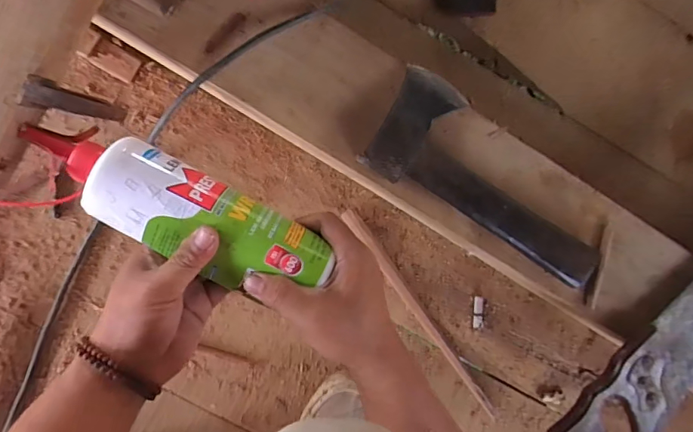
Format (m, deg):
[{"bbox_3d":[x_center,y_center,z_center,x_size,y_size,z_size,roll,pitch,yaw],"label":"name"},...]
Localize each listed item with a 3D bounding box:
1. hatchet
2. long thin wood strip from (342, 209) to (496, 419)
[{"bbox_3d":[0.155,-0.040,0.449,0.261,0.030,0.115,30,85,-5],"label":"hatchet"},{"bbox_3d":[0.089,0.118,0.531,0.015,0.018,0.299,-36,92,-6],"label":"long thin wood strip"}]

